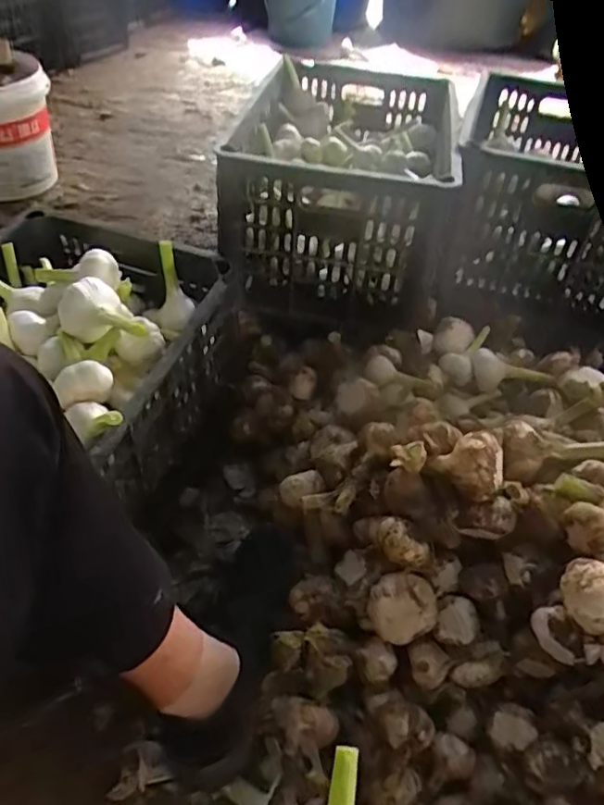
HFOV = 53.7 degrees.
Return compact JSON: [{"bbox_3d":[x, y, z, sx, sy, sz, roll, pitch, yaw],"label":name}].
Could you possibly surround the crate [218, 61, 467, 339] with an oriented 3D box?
[{"bbox_3d":[0.065,-0.358,0.967,0.296,0.230,0.481,7,44,2],"label":"crate"}]

